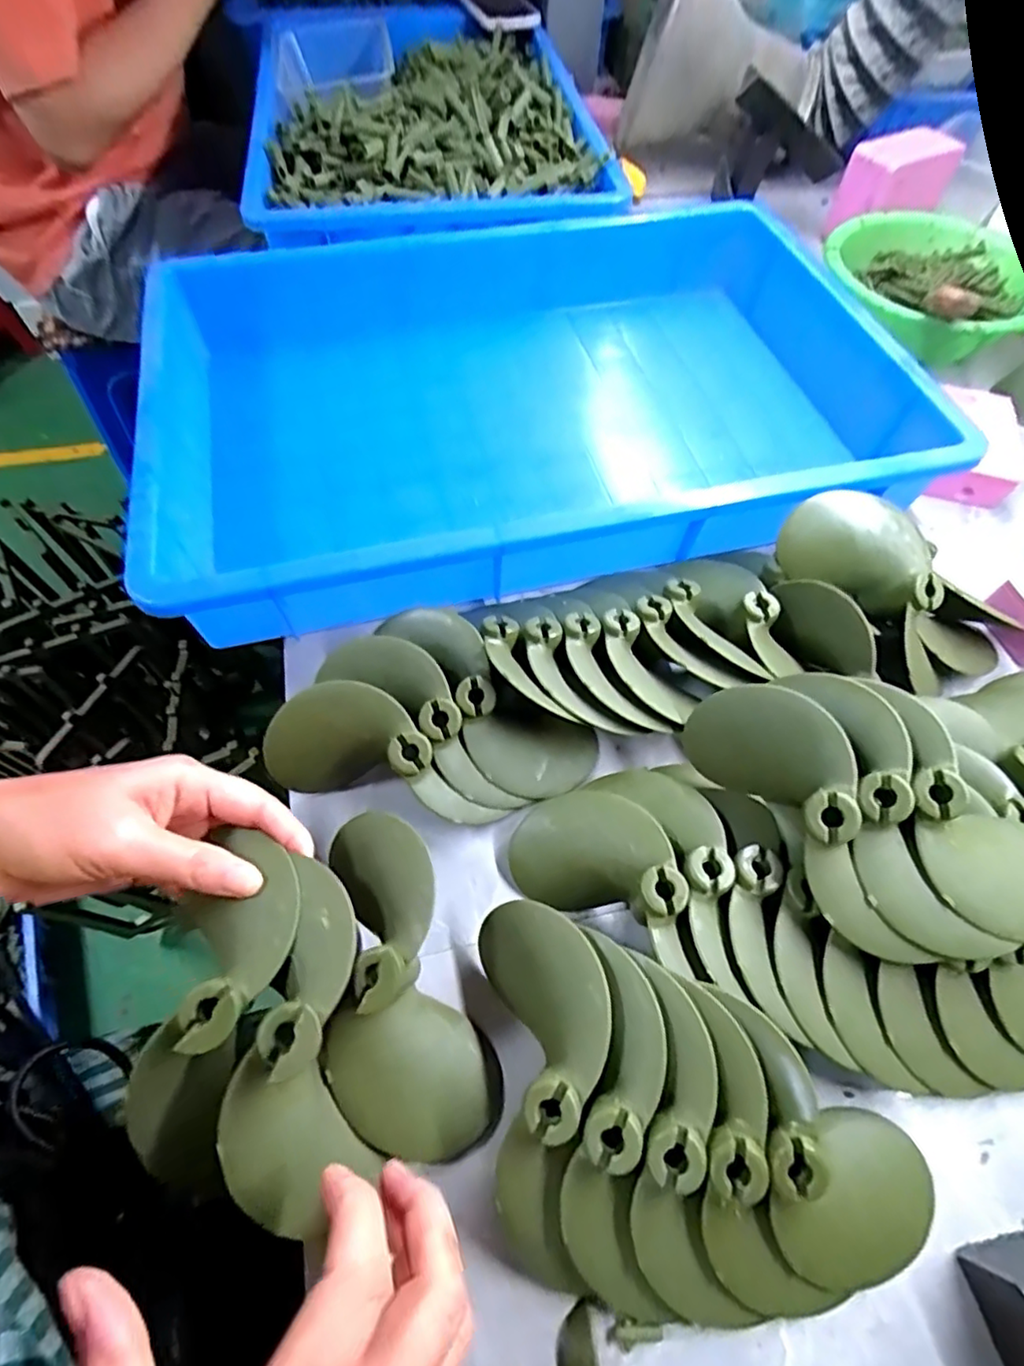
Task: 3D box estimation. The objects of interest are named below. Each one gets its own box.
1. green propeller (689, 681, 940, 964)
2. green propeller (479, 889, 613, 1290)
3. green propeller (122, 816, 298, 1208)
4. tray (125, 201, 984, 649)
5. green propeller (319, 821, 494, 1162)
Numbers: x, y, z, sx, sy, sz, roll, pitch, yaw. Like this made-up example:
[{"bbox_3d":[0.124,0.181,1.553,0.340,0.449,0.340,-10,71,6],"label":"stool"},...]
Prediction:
[{"bbox_3d":[0.145,0.062,0.292,0.042,0.061,0.148,-21,63,-13],"label":"green propeller"},{"bbox_3d":[0.017,0.175,0.268,0.051,0.052,0.144,-4,60,-4],"label":"green propeller"},{"bbox_3d":[-0.133,0.136,0.268,0.057,0.038,0.134,8,65,4],"label":"green propeller"},{"bbox_3d":[0.009,-0.228,0.486,0.539,0.087,0.360,-12,61,-8],"label":"tray"},{"bbox_3d":[-0.059,0.136,0.286,0.062,0.058,0.153,-16,62,-10],"label":"green propeller"}]

